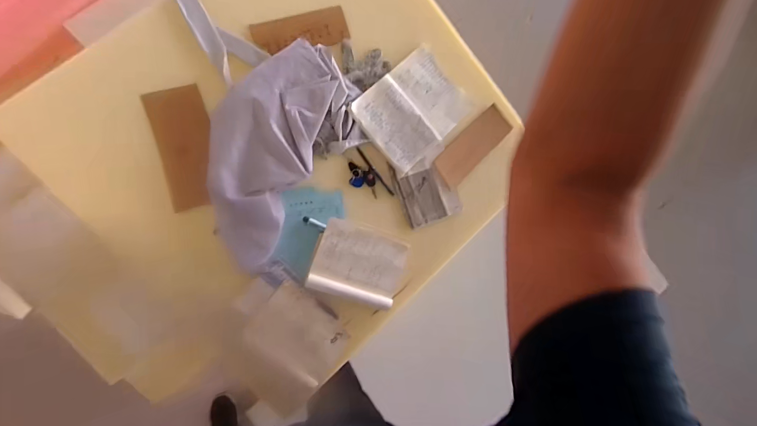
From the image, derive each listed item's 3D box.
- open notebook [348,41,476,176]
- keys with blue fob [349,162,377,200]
[{"bbox_3d":[0.087,-0.235,0.849,0.255,0.042,0.214,-44,92,-10],"label":"open notebook"},{"bbox_3d":[-0.034,-0.078,0.826,0.083,0.017,0.052,23,82,-6],"label":"keys with blue fob"}]

